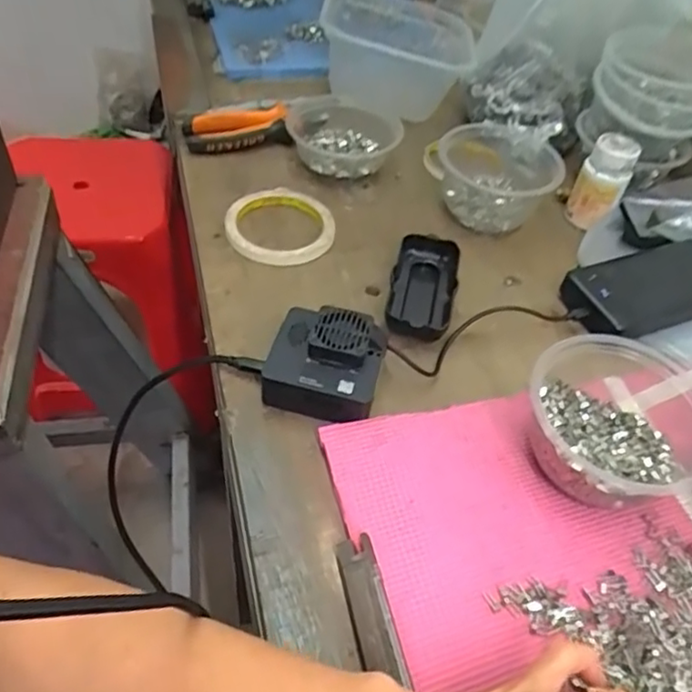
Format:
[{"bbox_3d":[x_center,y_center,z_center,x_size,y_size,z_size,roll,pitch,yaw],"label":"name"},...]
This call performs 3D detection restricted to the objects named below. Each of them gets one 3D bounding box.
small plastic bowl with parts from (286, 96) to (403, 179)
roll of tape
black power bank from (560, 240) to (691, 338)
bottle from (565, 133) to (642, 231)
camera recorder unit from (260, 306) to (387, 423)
[{"bbox_3d":[-0.005,-0.216,0.646,0.111,0.039,0.118,-4,49,-9],"label":"small plastic bowl with parts"},{"bbox_3d":[-0.060,-0.112,0.575,0.096,0.012,0.094,3,48,-3],"label":"roll of tape"},{"bbox_3d":[0.264,-0.051,0.545,0.164,0.023,0.072,-15,52,-18],"label":"black power bank"},{"bbox_3d":[0.243,-0.156,0.600,0.042,0.074,0.049,23,50,14],"label":"bottle"},{"bbox_3d":[-0.015,0.010,0.454,0.079,0.041,0.075,13,49,6],"label":"camera recorder unit"}]

